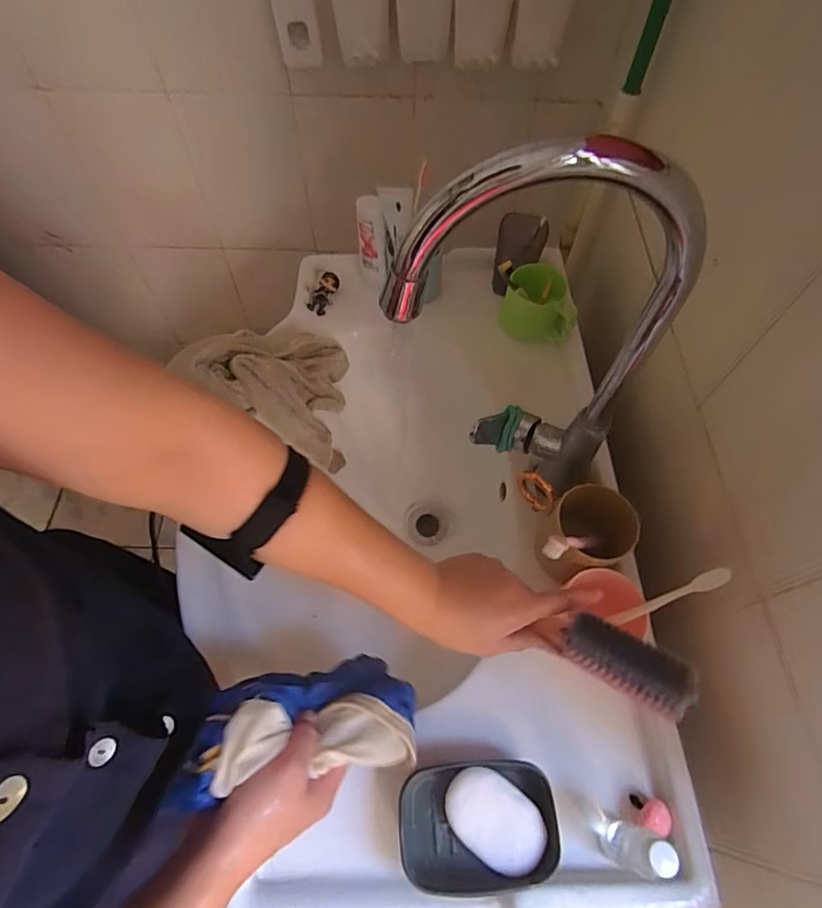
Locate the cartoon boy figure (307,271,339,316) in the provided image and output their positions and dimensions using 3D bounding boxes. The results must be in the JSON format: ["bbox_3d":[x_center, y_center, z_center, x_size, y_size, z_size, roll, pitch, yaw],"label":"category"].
[{"bbox_3d":[-0.127,-0.236,0.753,0.029,0.006,0.069,26,79,-11],"label":"cartoon boy figure"}]

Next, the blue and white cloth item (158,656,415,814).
[{"bbox_3d":[-0.079,0.209,0.396,0.192,0.043,0.084,6,46,-36],"label":"blue and white cloth item"}]

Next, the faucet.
[{"bbox_3d":[0.095,-0.079,0.442,0.221,0.377,0.076,8,61,3],"label":"faucet"}]

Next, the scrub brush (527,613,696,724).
[{"bbox_3d":[0.164,0.156,0.386,0.093,0.025,0.040,25,58,22],"label":"scrub brush"}]

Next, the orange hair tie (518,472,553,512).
[{"bbox_3d":[0.133,0.041,0.552,0.041,0.043,0.017,21,62,10],"label":"orange hair tie"}]

